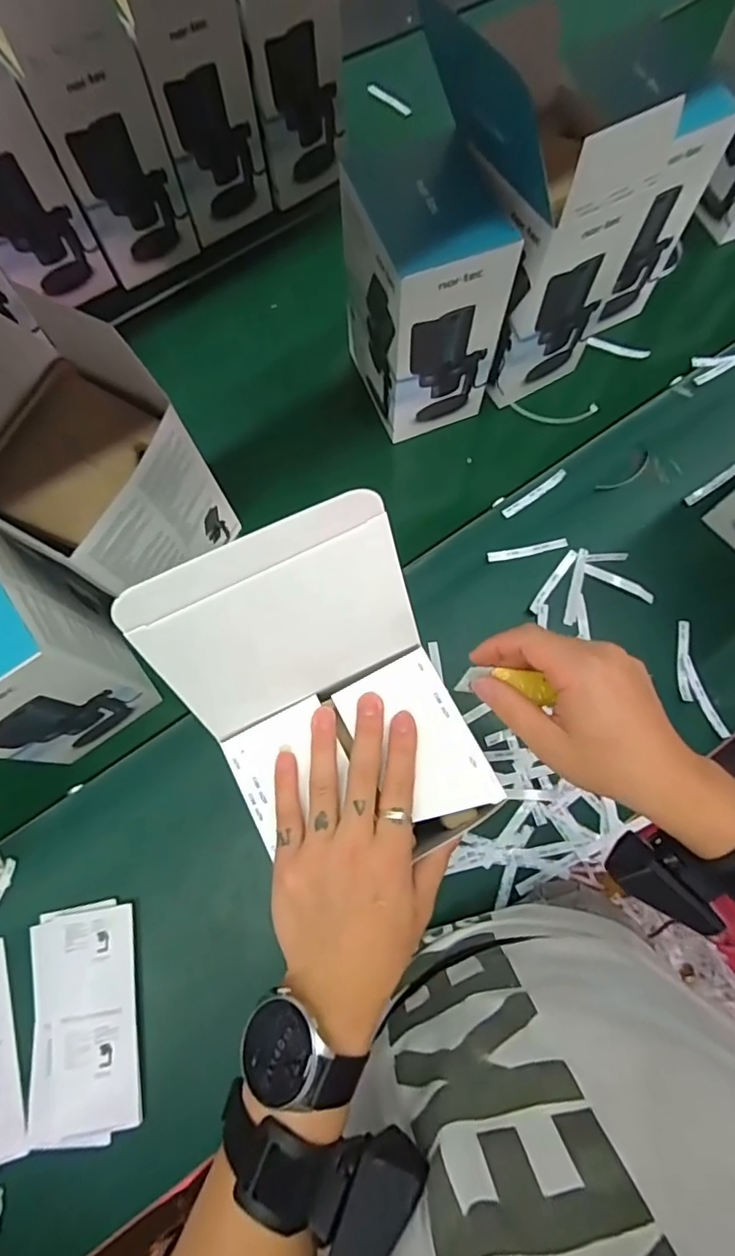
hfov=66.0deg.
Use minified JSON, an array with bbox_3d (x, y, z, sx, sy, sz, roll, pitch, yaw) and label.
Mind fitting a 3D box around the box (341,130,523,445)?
[{"bbox_3d":[0.060,-0.334,0.597,0.124,0.216,0.133,-24,75,-6],"label":"box"}]

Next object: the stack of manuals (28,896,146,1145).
[{"bbox_3d":[-0.263,0.362,0.524,0.097,0.010,0.188,-10,74,-2],"label":"stack of manuals"}]

